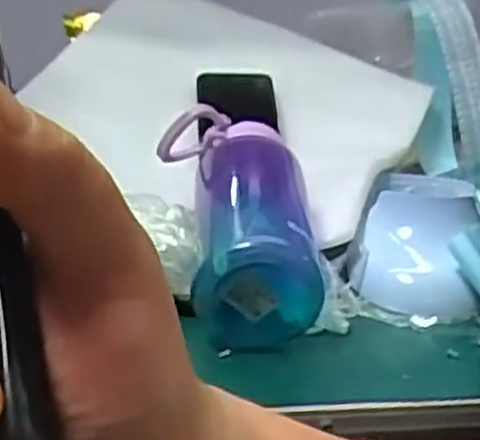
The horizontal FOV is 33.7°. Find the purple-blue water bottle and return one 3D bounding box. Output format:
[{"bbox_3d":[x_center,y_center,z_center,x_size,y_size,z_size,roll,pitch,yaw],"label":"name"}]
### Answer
[{"bbox_3d":[0.000,-0.006,0.582,0.112,0.096,0.198,1,33,-5],"label":"purple-blue water bottle"}]

